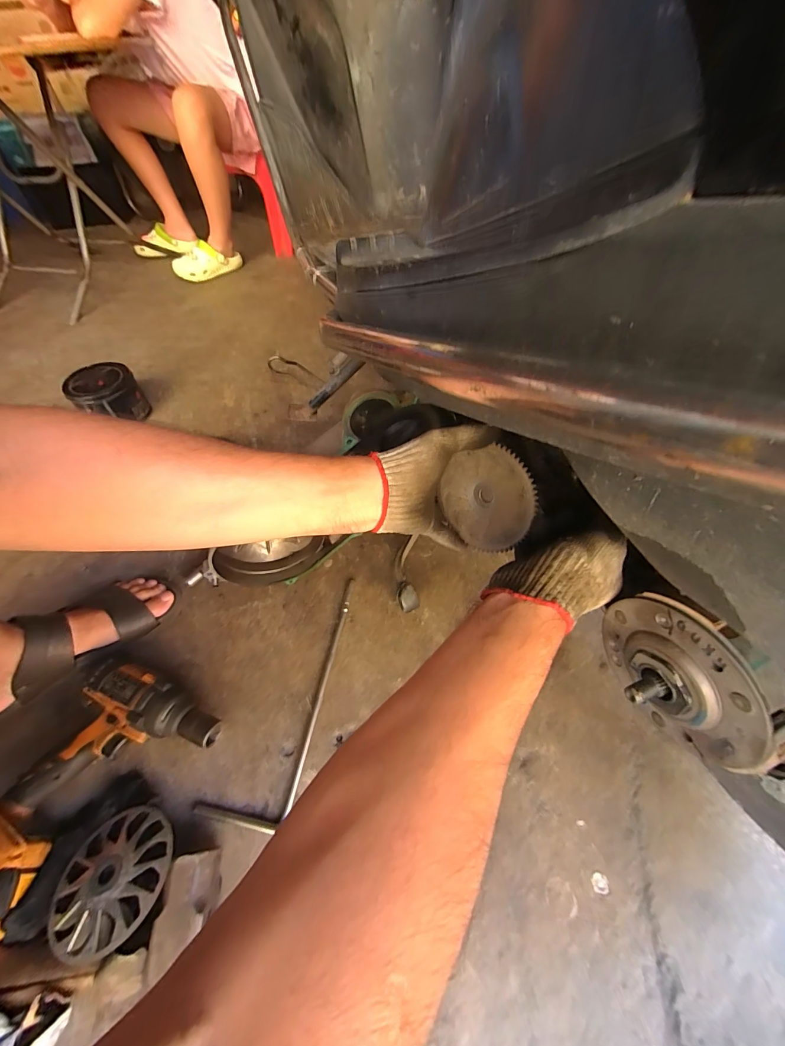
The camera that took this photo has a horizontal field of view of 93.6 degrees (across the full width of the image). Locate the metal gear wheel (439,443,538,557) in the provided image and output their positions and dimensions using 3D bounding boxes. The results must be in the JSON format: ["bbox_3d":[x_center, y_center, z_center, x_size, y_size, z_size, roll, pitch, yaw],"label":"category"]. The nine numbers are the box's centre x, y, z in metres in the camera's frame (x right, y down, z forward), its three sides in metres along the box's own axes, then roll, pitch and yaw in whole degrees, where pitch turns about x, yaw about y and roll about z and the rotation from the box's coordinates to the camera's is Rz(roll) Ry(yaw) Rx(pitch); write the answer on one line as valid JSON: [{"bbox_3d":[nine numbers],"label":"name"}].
[{"bbox_3d":[0.096,-0.023,0.369,0.012,0.107,0.097,-24,72,-37],"label":"metal gear wheel"}]

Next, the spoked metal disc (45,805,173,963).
[{"bbox_3d":[-0.263,0.334,0.349,0.103,0.016,0.103,-6,36,5],"label":"spoked metal disc"}]

